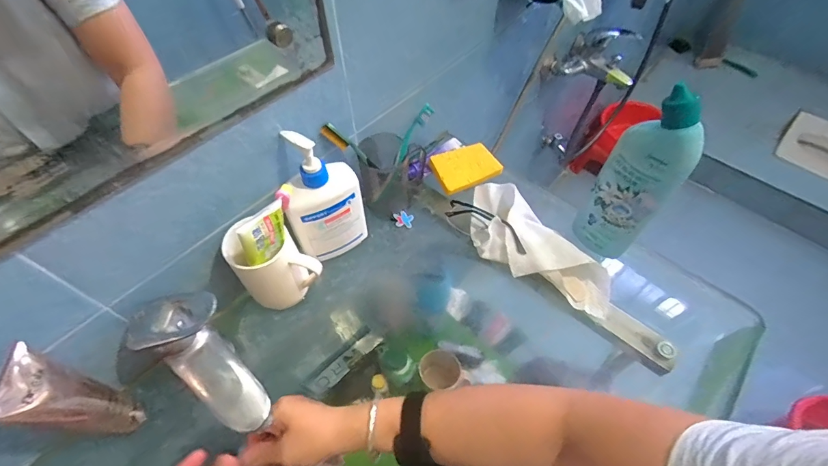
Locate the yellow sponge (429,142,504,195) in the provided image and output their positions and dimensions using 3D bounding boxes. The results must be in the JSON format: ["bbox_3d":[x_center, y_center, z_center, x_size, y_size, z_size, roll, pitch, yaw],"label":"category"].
[{"bbox_3d":[0.085,-0.109,0.629,0.107,0.011,0.072,-21,68,-16],"label":"yellow sponge"}]

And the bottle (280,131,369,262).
[{"bbox_3d":[-0.111,-0.038,0.480,0.093,0.189,0.054,-27,60,-17],"label":"bottle"}]

